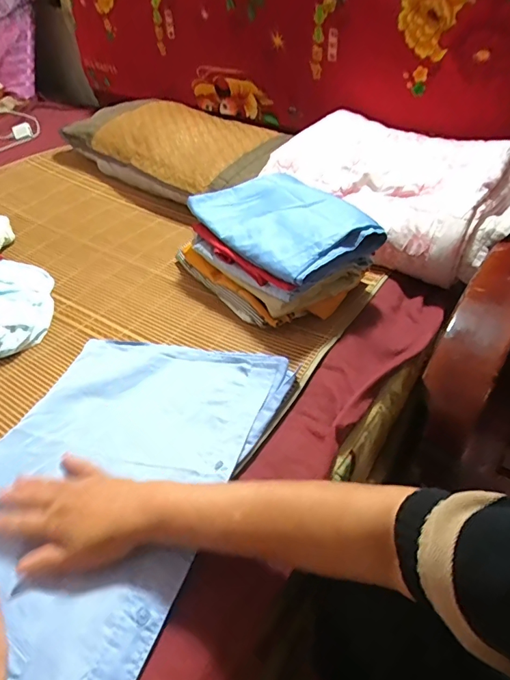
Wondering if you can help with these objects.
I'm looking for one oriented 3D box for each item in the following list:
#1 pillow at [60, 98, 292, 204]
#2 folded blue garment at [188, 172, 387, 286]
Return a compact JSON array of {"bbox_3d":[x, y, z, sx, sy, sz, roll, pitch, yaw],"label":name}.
[{"bbox_3d":[-0.178,-0.476,1.107,0.527,0.095,0.303,29,51,29],"label":"pillow"},{"bbox_3d":[0.049,-0.190,0.721,0.195,0.058,0.282,-29,50,-26],"label":"folded blue garment"}]

